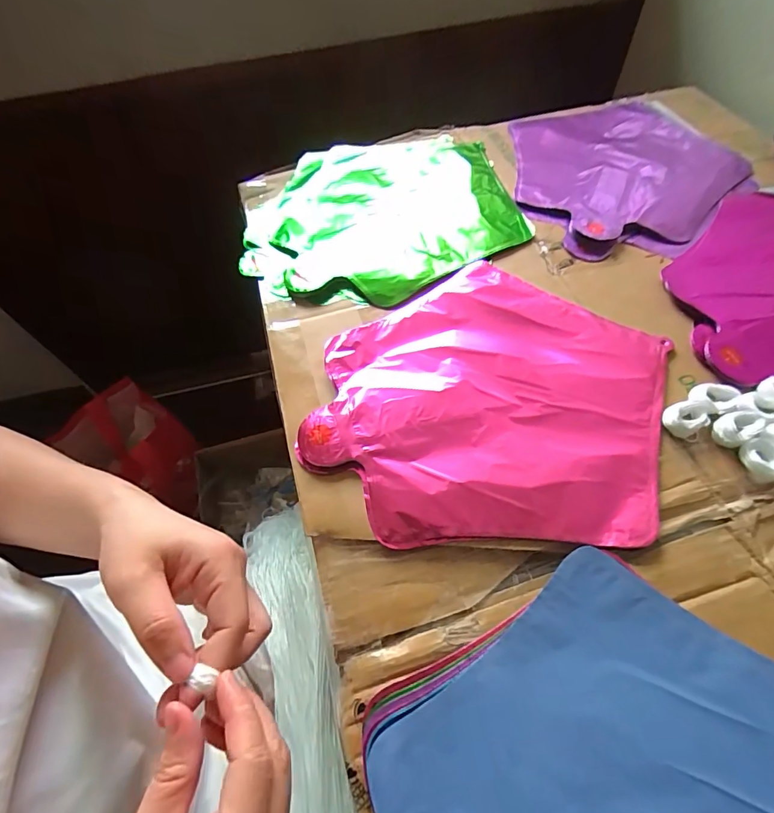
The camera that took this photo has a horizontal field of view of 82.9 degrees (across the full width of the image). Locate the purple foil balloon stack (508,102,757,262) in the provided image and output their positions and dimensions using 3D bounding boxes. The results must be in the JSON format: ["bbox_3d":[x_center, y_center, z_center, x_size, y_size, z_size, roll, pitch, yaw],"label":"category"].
[{"bbox_3d":[0.234,-0.245,0.448,0.238,0.015,0.239,-24,60,-13],"label":"purple foil balloon stack"}]

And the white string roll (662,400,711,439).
[{"bbox_3d":[0.199,0.007,0.292,0.031,0.008,0.022,-25,60,-13],"label":"white string roll"}]

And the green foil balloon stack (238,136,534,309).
[{"bbox_3d":[-0.010,-0.189,0.428,0.250,0.017,0.240,-6,58,-2],"label":"green foil balloon stack"}]

